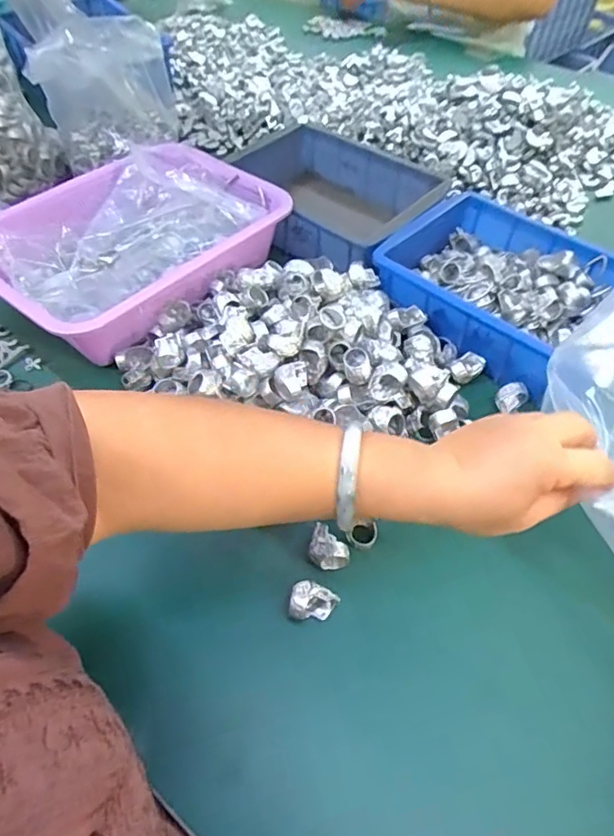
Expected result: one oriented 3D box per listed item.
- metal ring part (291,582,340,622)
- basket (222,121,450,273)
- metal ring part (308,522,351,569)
[{"bbox_3d":[0.005,0.132,0.388,0.035,0.023,0.022,-8,53,-7],"label":"metal ring part"},{"bbox_3d":[0.026,-0.268,0.671,0.245,0.070,0.185,34,59,22],"label":"basket"},{"bbox_3d":[0.014,0.099,0.407,0.026,0.023,0.032,-18,55,-15],"label":"metal ring part"}]

